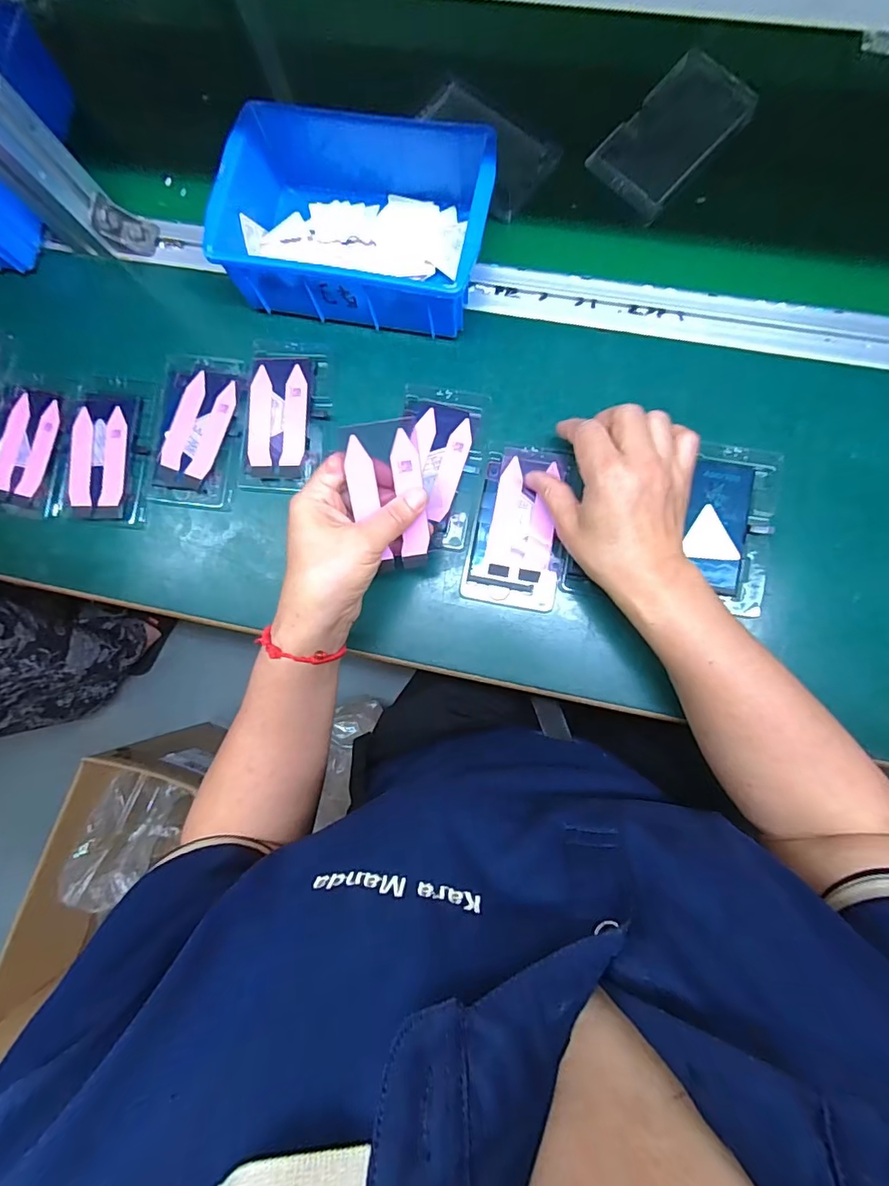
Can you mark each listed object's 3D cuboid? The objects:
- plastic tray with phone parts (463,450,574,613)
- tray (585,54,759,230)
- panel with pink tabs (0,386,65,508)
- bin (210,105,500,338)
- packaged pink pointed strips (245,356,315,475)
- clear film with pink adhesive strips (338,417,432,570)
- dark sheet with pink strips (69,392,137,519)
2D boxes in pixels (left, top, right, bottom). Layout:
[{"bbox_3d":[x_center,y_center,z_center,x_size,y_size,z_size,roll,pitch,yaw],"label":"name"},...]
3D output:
[{"bbox_3d":[0.058,-0.052,0.385,0.069,0.005,0.124,9,89,11],"label":"plastic tray with phone parts"},{"bbox_3d":[0.184,-0.374,0.401,0.122,0.014,0.075,-45,84,0],"label":"tray"},{"bbox_3d":[-0.367,-0.128,0.428,0.063,0.006,0.098,16,88,5],"label":"panel with pink tabs"},{"bbox_3d":[-0.066,-0.299,0.389,0.200,0.060,0.152,12,87,5],"label":"bin"},{"bbox_3d":[-0.137,-0.148,0.412,0.052,0.006,0.100,3,86,4],"label":"packaged pink pointed strips"},{"bbox_3d":[-0.037,-0.062,0.330,0.047,0.004,0.099,-11,117,-4],"label":"clear film with pink adhesive strips"},{"bbox_3d":[-0.295,-0.118,0.422,0.054,0.007,0.108,3,86,4],"label":"dark sheet with pink strips"}]

